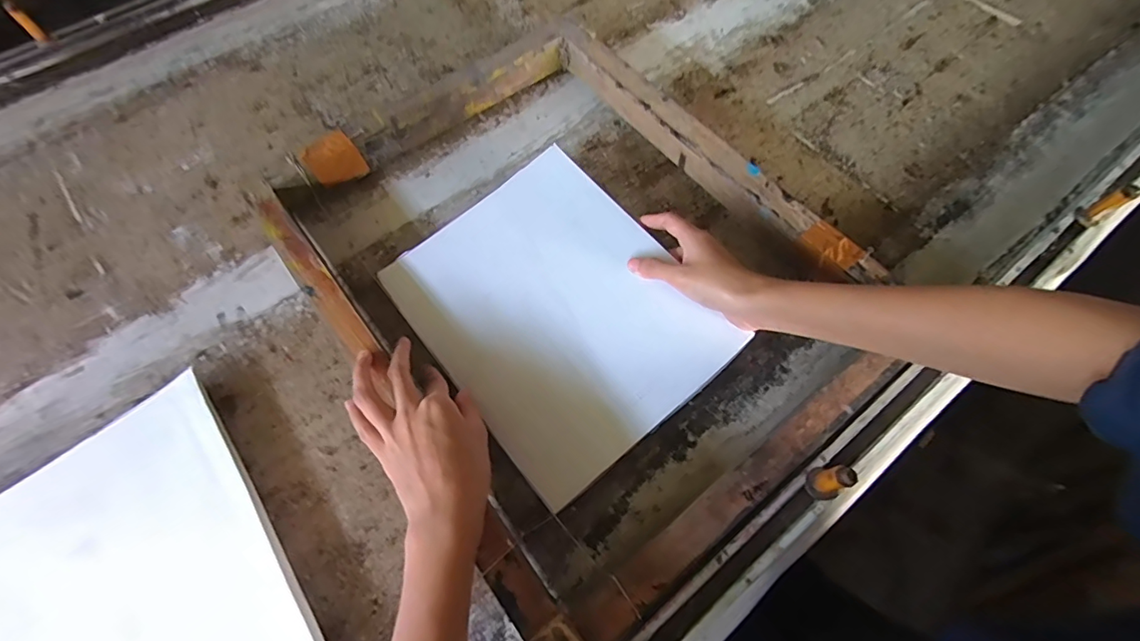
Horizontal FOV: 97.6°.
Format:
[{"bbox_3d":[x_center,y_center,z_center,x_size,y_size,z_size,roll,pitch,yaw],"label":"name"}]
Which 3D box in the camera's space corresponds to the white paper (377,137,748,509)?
[{"bbox_3d":[-0.013,-0.012,0.438,0.210,0.008,0.264,-39,70,-10],"label":"white paper"}]

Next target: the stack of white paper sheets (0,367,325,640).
[{"bbox_3d":[-0.316,0.204,0.354,0.209,0.020,0.265,-35,69,-15],"label":"stack of white paper sheets"}]

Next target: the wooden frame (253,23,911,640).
[{"bbox_3d":[0.008,-0.045,0.444,0.396,0.060,0.521,-35,69,-15],"label":"wooden frame"}]

